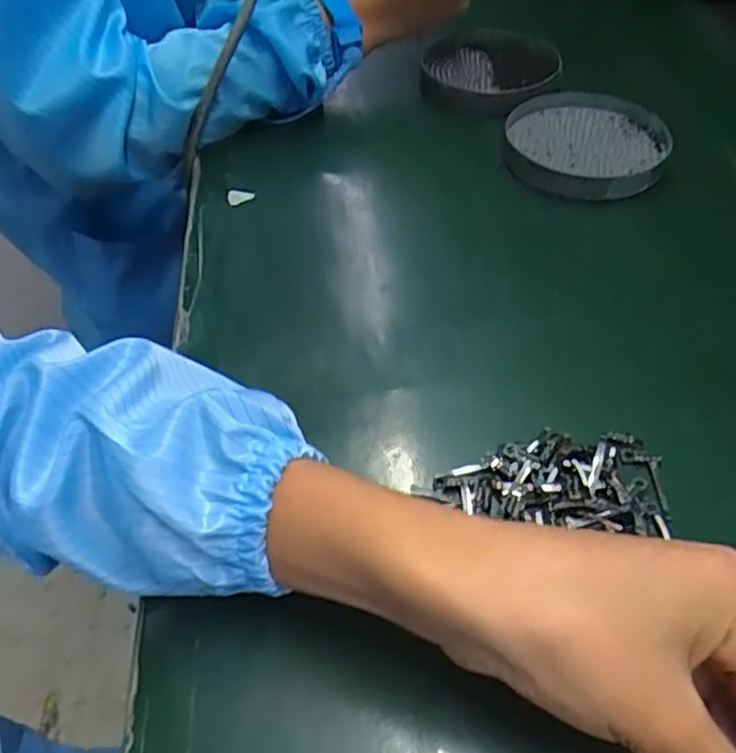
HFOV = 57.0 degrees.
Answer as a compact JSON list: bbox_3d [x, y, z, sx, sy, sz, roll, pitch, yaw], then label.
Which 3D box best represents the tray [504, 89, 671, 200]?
[{"bbox_3d":[0.161,-0.175,0.497,0.111,0.013,0.133,11,49,10],"label":"tray"}]

